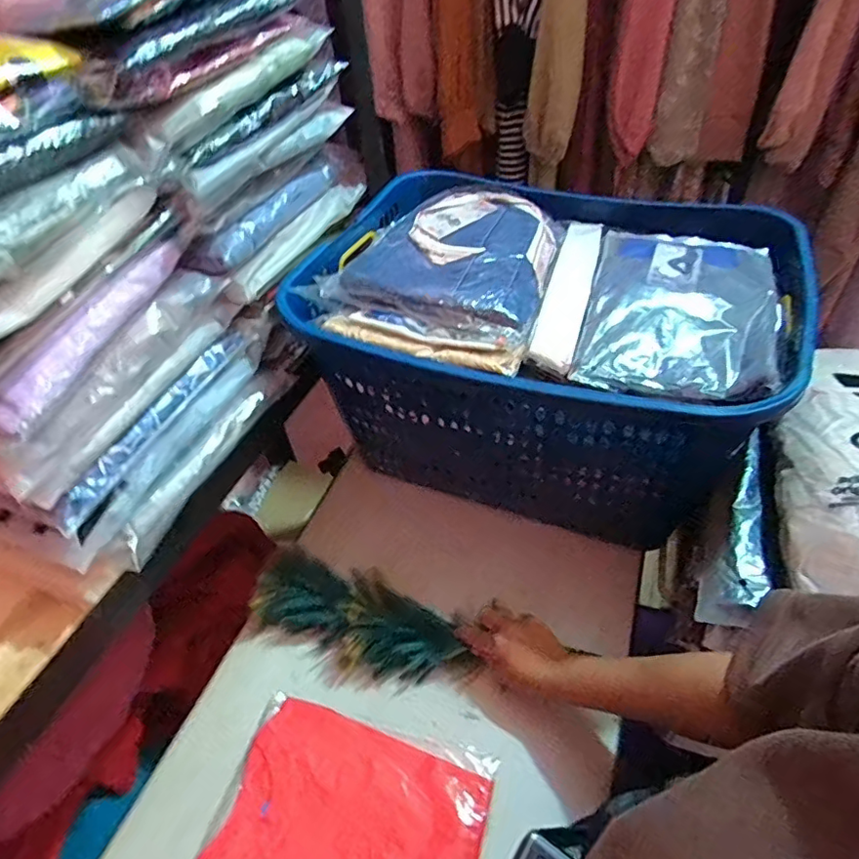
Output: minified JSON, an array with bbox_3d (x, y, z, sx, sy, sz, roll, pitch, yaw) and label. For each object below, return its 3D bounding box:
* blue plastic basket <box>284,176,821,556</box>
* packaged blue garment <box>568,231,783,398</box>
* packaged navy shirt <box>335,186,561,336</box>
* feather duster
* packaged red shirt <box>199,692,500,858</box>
[{"bbox_3d":[0.157,-0.114,0.756,0.522,0.312,0.419,15,49,19],"label":"blue plastic basket"},{"bbox_3d":[0.280,-0.141,0.621,0.186,0.039,0.272,12,48,17],"label":"packaged blue garment"},{"bbox_3d":[0.046,-0.218,0.675,0.207,0.040,0.257,14,49,18],"label":"packaged navy shirt"},{"bbox_3d":[-0.082,0.224,0.668,0.260,0.070,0.121,17,49,10],"label":"feather duster"},{"bbox_3d":[-0.082,0.390,0.528,0.247,0.012,0.215,10,47,15],"label":"packaged red shirt"}]

